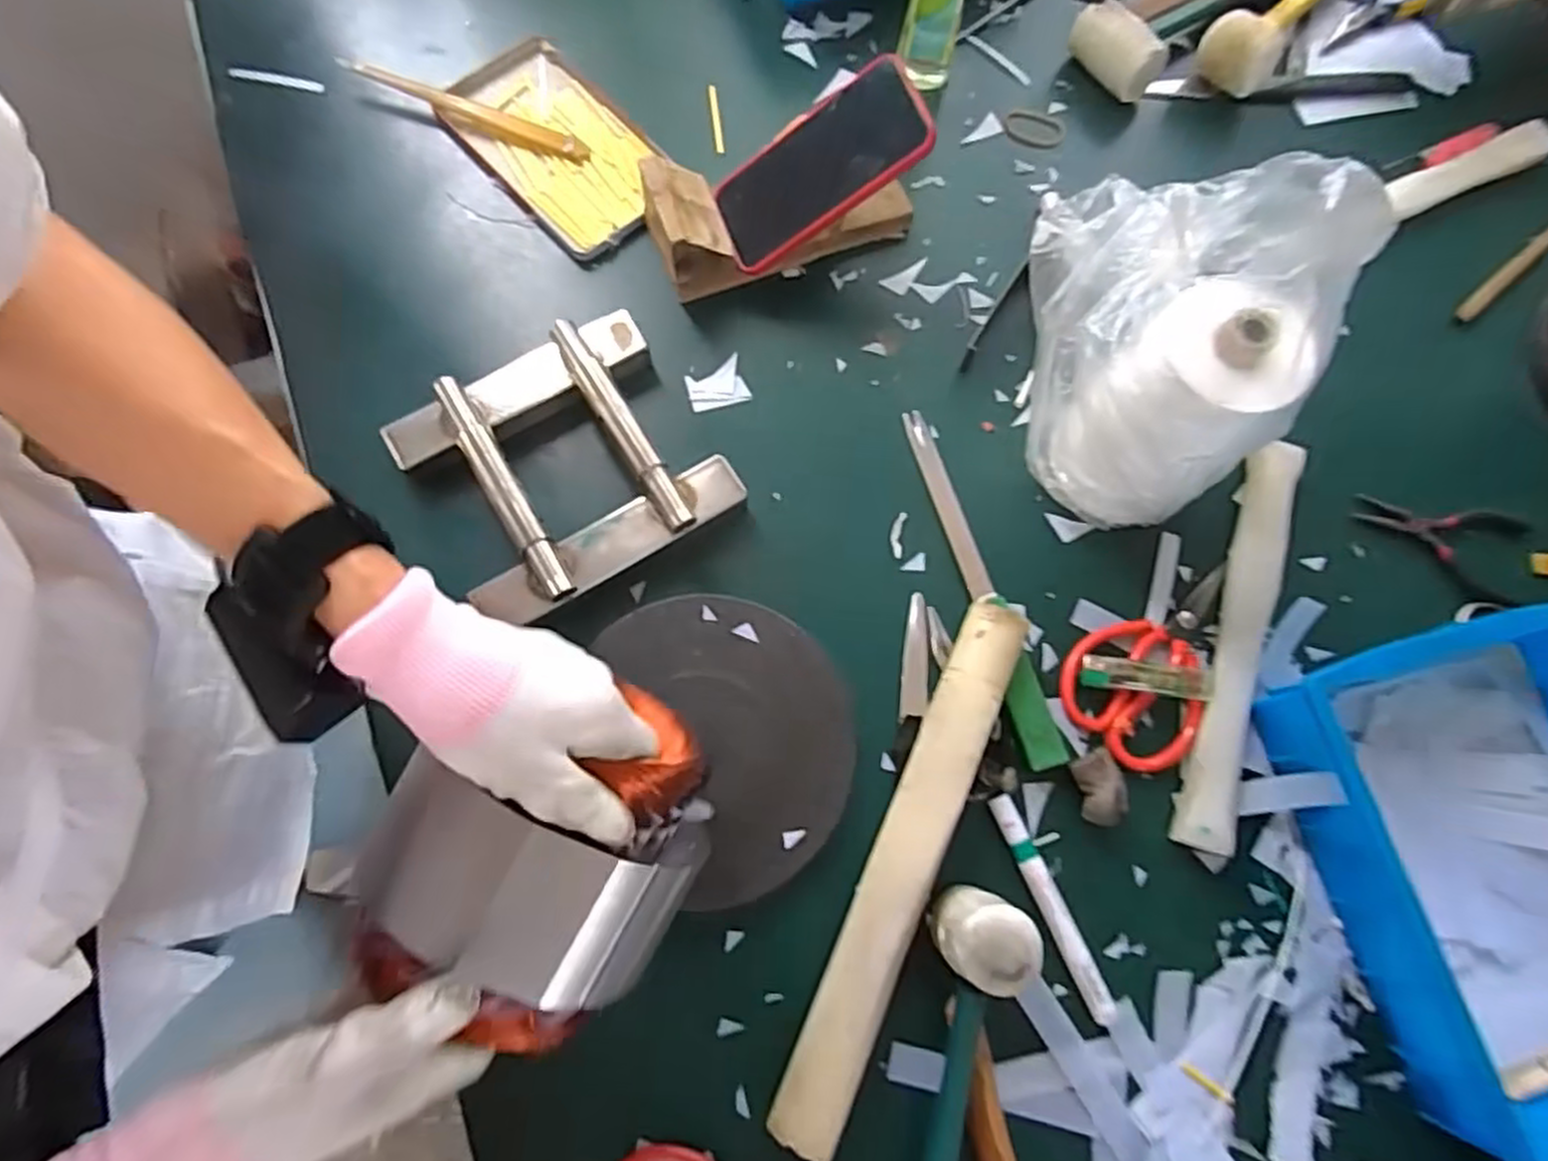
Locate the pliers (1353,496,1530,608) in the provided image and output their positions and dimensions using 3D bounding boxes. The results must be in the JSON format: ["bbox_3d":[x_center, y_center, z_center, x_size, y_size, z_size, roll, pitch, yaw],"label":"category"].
[{"bbox_3d":[0.490,-0.025,0.572,0.119,0.009,0.070,17,74,3],"label":"pliers"}]

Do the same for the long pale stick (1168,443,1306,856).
[{"bbox_3d":[0.325,0.040,0.538,0.042,0.023,0.292,19,75,4],"label":"long pale stick"}]

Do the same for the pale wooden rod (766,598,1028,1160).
[{"bbox_3d":[0.080,0.169,0.484,0.038,0.039,0.336,24,75,5],"label":"pale wooden rod"}]

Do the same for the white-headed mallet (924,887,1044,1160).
[{"bbox_3d":[0.088,0.330,0.422,0.046,0.070,0.308,15,74,2],"label":"white-headed mallet"}]

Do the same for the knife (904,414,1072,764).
[{"bbox_3d":[0.144,-0.002,0.553,0.025,0.017,0.273,-16,75,-6],"label":"knife"}]

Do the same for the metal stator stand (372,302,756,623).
[{"bbox_3d":[-0.146,-0.085,0.549,0.202,0.041,0.182,-29,77,-10],"label":"metal stator stand"}]

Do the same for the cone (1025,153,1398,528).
[{"bbox_3d":[0.244,-0.160,0.514,0.175,0.179,0.180,24,75,5],"label":"cone"}]

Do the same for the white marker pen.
[{"bbox_3d":[0.174,0.205,0.491,0.017,0.011,0.141,-23,76,-8],"label":"white marker pen"}]

